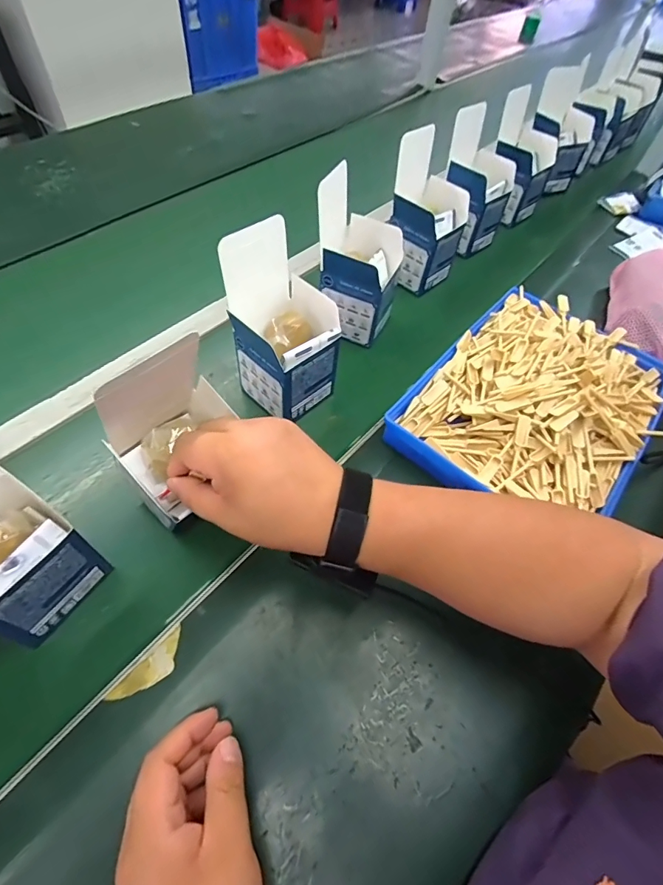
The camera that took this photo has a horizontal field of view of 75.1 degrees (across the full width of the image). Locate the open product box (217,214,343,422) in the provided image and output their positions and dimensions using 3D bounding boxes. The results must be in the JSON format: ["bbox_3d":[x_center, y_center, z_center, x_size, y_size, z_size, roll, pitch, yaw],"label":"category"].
[{"bbox_3d":[-0.050,-0.118,0.456,0.101,0.171,0.098,39,62,20],"label":"open product box"}]

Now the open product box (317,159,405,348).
[{"bbox_3d":[0.035,-0.223,0.536,0.096,0.159,0.093,23,58,11],"label":"open product box"}]

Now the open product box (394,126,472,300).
[{"bbox_3d":[0.136,-0.320,0.609,0.095,0.170,0.096,40,62,21],"label":"open product box"}]

